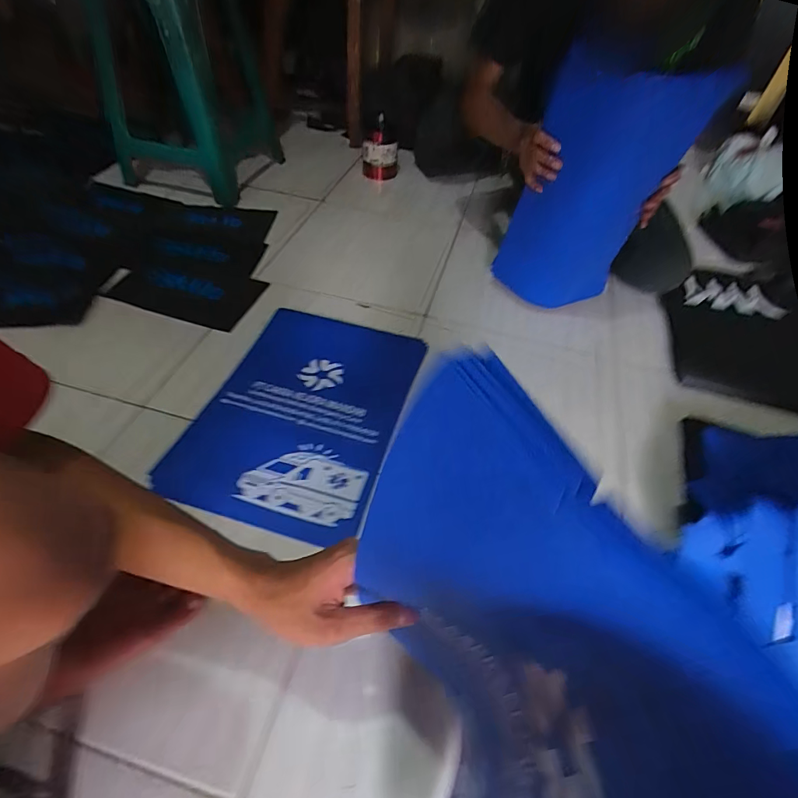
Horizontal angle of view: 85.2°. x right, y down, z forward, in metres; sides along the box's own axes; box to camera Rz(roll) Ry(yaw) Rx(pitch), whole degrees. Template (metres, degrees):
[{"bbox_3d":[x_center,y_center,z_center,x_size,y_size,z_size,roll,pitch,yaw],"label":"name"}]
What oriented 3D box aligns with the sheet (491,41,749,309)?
[{"bbox_3d":[0.353,-0.363,0.808,0.240,0.437,0.125,3,51,-3],"label":"sheet"}]

